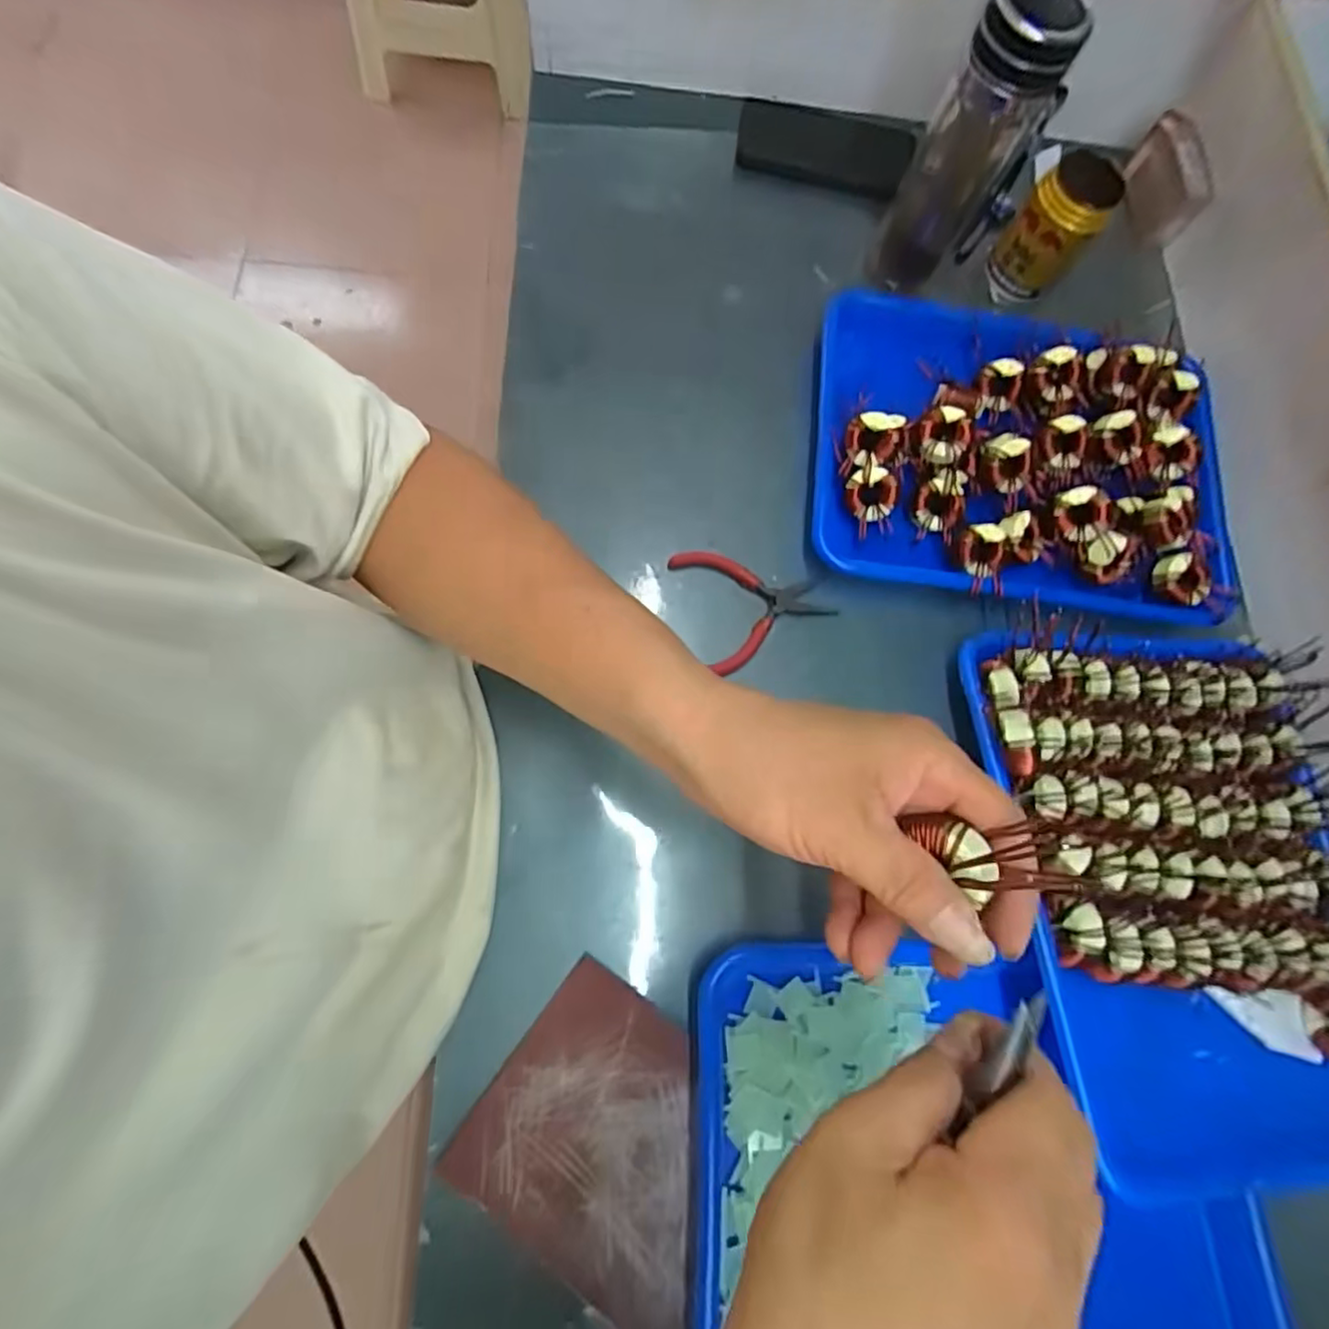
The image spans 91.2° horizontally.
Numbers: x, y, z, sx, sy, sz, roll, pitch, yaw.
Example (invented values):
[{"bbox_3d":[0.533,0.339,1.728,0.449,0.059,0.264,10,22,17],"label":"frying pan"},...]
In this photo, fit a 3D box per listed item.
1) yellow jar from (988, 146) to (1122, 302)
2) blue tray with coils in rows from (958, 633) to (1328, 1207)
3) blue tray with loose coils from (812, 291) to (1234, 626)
[{"bbox_3d":[0.321,-0.360,0.542,0.062,0.088,0.053,31,74,3],"label":"yellow jar"},{"bbox_3d":[0.329,0.134,0.411,0.251,0.054,0.321,2,74,-6],"label":"blue tray with coils in rows"},{"bbox_3d":[0.276,-0.168,0.502,0.321,0.036,0.251,7,74,-4],"label":"blue tray with loose coils"}]

